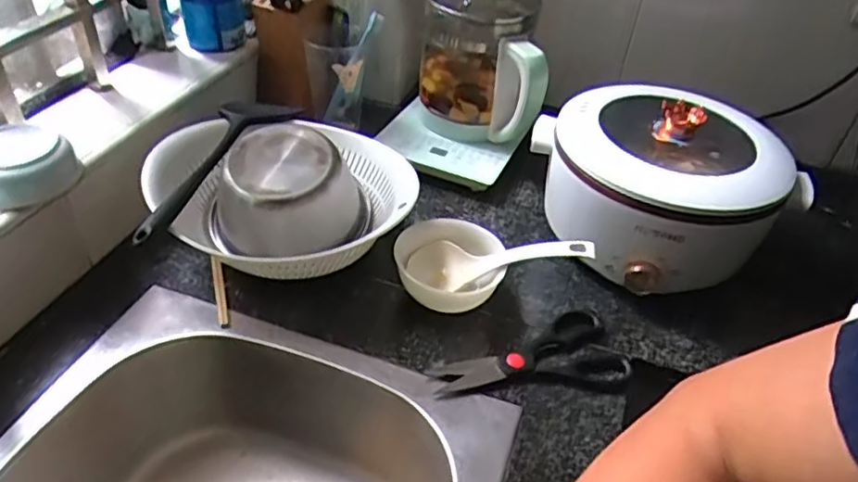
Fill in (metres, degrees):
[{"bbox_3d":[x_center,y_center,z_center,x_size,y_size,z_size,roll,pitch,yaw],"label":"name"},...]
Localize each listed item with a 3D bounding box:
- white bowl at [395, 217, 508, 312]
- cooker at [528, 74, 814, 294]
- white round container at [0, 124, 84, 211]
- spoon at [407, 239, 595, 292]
[{"bbox_3d":[0.019,0.032,0.685,0.110,0.062,0.125,3,41,-3],"label":"white bowl"},{"bbox_3d":[0.282,-0.080,0.752,0.267,0.144,0.262,3,41,-3],"label":"cooker"},{"bbox_3d":[-0.401,-0.074,0.613,0.081,0.044,0.084,3,41,-3],"label":"white round container"},{"bbox_3d":[0.072,0.018,0.669,0.199,0.034,0.042,-8,34,27],"label":"spoon"}]

